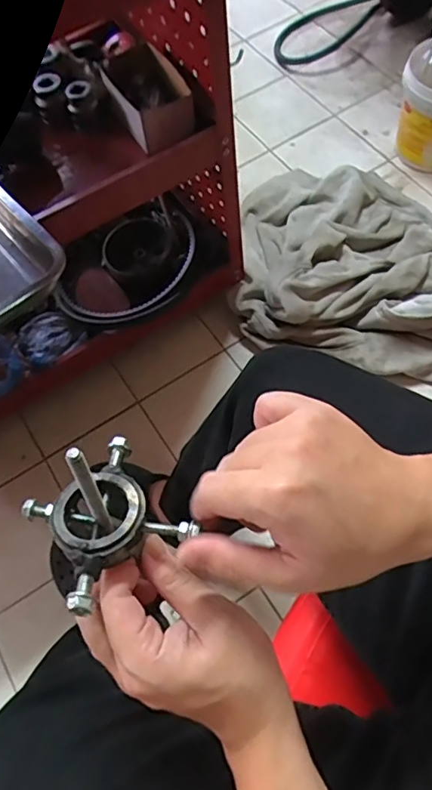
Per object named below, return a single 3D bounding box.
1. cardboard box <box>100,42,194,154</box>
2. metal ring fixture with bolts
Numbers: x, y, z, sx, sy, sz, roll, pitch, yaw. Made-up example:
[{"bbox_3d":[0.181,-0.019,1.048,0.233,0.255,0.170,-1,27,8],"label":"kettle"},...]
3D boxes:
[{"bbox_3d":[-0.096,-0.430,0.783,0.089,0.062,0.145,-30,65,-10],"label":"cardboard box"},{"bbox_3d":[-0.060,0.054,0.266,0.069,0.060,0.073,-34,68,-15],"label":"metal ring fixture with bolts"}]

